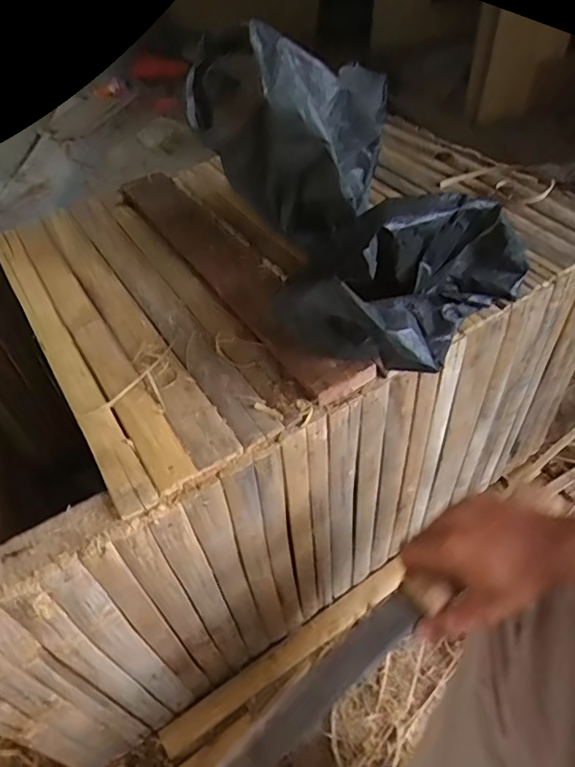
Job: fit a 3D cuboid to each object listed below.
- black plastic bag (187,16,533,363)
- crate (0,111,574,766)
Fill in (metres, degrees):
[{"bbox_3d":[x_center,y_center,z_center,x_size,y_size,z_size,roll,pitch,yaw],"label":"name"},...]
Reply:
[{"bbox_3d":[0.059,-0.150,0.464,0.195,0.211,0.273,-30,51,-25],"label":"black plastic bag"},{"bbox_3d":[-0.059,-0.002,0.725,0.748,0.404,0.464,-26,49,-21],"label":"crate"}]

